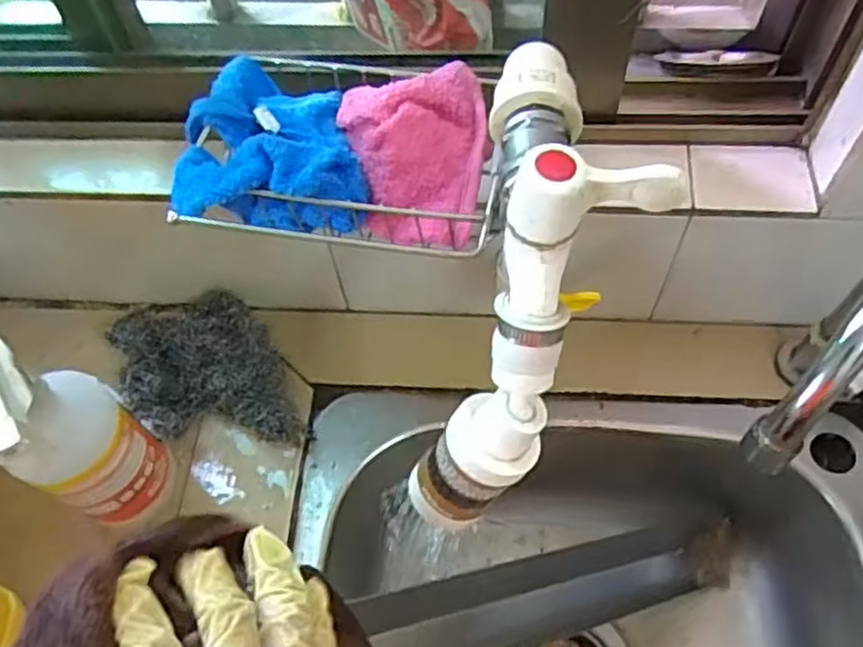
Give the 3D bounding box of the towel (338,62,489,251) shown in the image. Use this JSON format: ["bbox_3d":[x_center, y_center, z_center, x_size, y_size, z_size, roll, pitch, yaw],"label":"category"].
[{"bbox_3d":[-0.007,-0.095,0.423,0.079,0.048,0.099,-6,59,0],"label":"towel"}]

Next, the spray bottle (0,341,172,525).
[{"bbox_3d":[-0.217,0.069,0.454,0.071,0.180,0.064,34,67,21],"label":"spray bottle"}]

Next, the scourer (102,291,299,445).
[{"bbox_3d":[-0.174,0.041,0.576,0.108,0.074,0.133,-24,61,-10],"label":"scourer"}]

